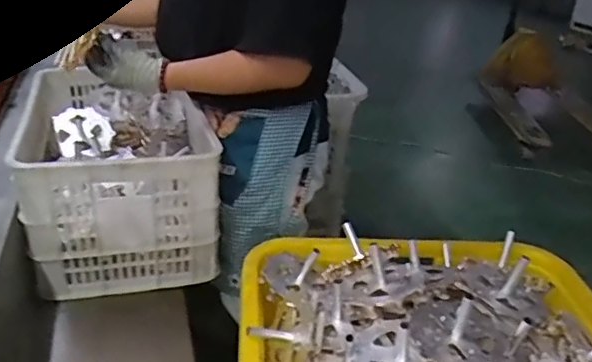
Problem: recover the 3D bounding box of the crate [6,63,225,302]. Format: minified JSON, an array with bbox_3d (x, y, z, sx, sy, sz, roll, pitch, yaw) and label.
[{"bbox_3d":[-0.348,-0.025,1.143,0.331,0.263,0.458,-5,30,-15],"label":"crate"}]

